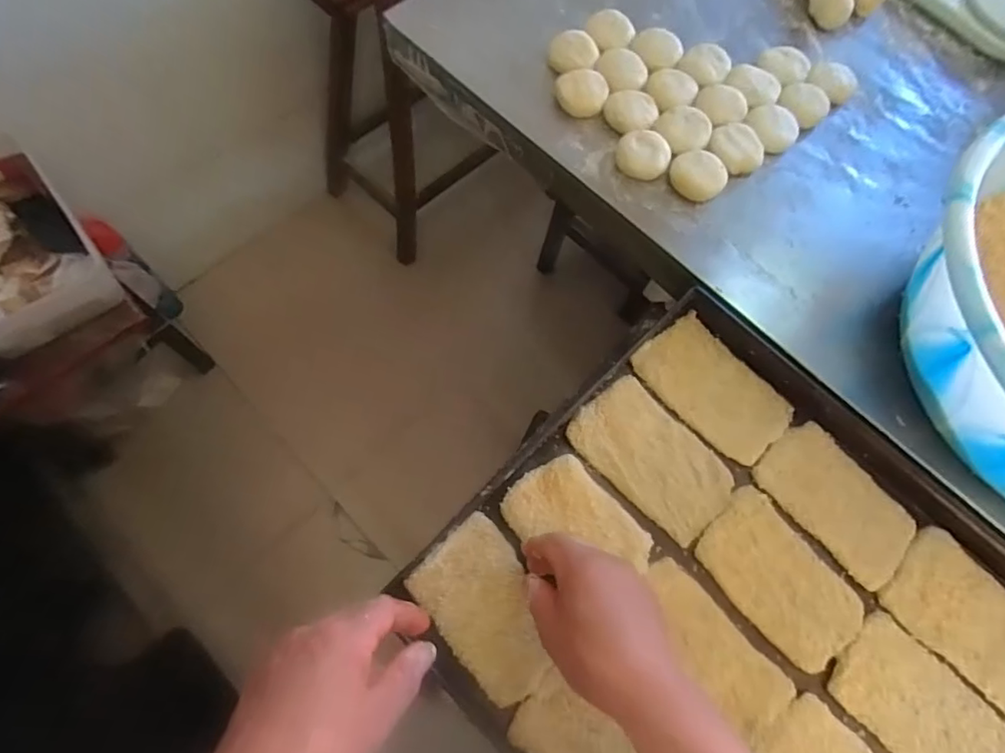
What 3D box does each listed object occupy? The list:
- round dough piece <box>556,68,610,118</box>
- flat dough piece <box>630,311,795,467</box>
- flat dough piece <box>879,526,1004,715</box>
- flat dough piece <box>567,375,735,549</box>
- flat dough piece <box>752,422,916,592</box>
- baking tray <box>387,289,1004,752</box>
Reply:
[{"bbox_3d":[0.087,-0.314,0.614,0.055,0.020,0.054,2,69,-4],"label":"round dough piece"},{"bbox_3d":[0.203,0.011,0.540,0.082,0.009,0.145,-41,77,-17],"label":"flat dough piece"},{"bbox_3d":[0.397,0.209,0.472,0.087,0.015,0.138,-37,76,-17],"label":"flat dough piece"},{"bbox_3d":[0.136,0.075,0.511,0.086,0.012,0.146,-40,77,-17],"label":"flat dough piece"},{"bbox_3d":[0.302,0.111,0.508,0.082,0.009,0.139,-39,77,-17],"label":"flat dough piece"},{"bbox_3d":[0.258,0.242,0.446,0.589,0.049,0.403,43,77,11],"label":"baking tray"}]

